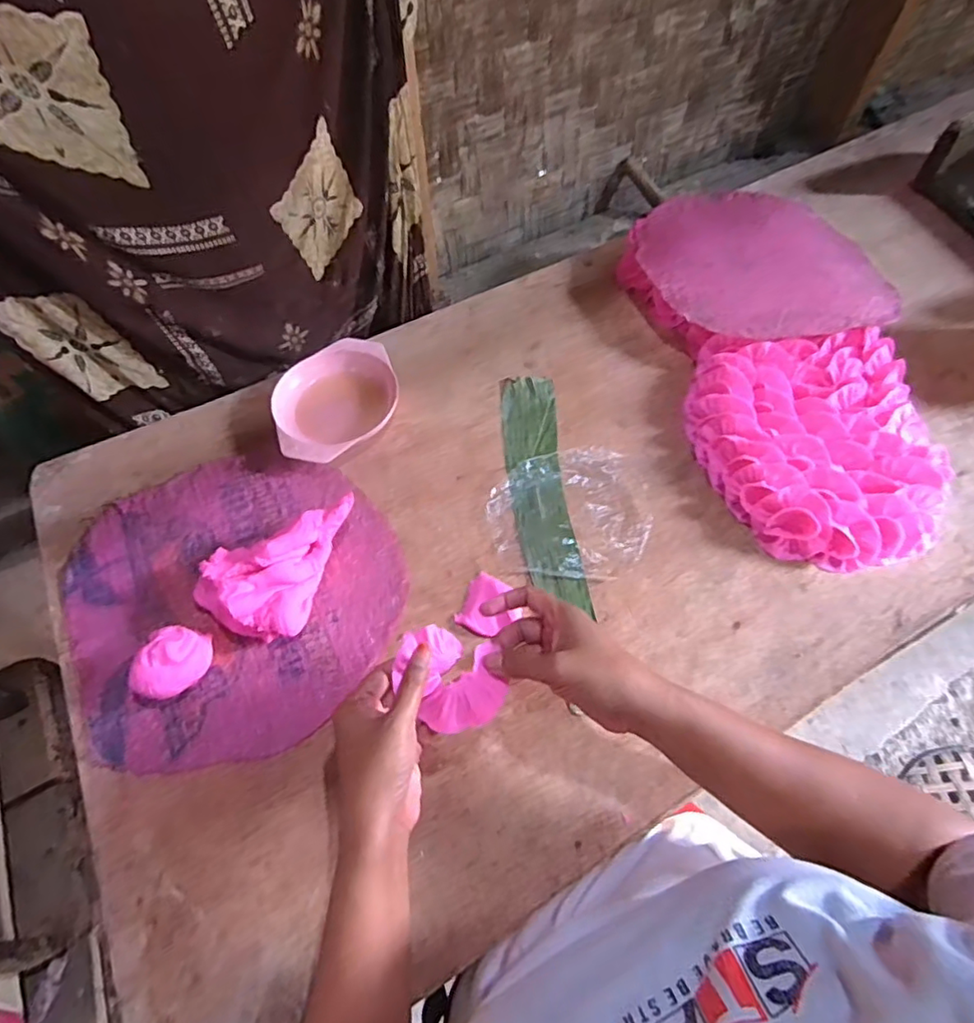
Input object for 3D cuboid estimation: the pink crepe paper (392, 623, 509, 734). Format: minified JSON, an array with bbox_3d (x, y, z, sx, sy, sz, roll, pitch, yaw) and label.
[{"bbox_3d":[-0.028,0.123,0.437,0.074,0.019,0.076,-15,60,-8],"label":"pink crepe paper"}]

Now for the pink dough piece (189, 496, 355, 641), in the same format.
[{"bbox_3d":[-0.212,0.046,0.577,0.117,0.061,0.155,14,60,9],"label":"pink dough piece"}]

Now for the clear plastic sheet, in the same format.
[{"bbox_3d":[0.090,0.000,0.633,0.170,0.009,0.151,1,62,-1],"label":"clear plastic sheet"}]

